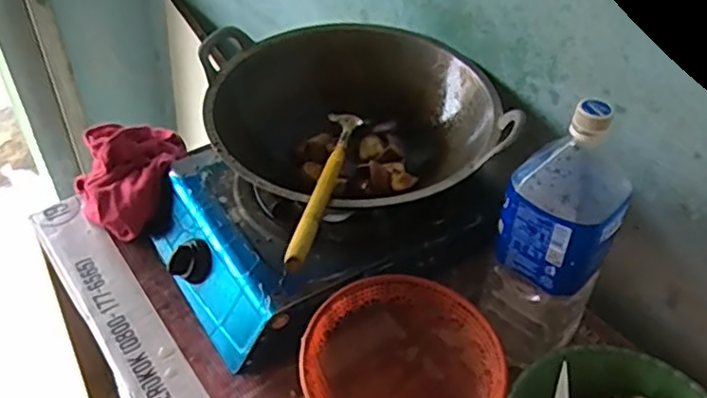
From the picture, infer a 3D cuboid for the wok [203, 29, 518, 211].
[{"bbox_3d":[-0.002,-0.087,0.753,0.301,0.101,0.316,1,43,-1],"label":"wok"}]

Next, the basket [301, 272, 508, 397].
[{"bbox_3d":[0.045,0.173,0.649,0.189,0.111,0.188,1,43,-1],"label":"basket"}]

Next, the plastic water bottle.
[{"bbox_3d":[0.191,0.050,0.637,0.103,0.309,0.080,32,51,28],"label":"plastic water bottle"}]

